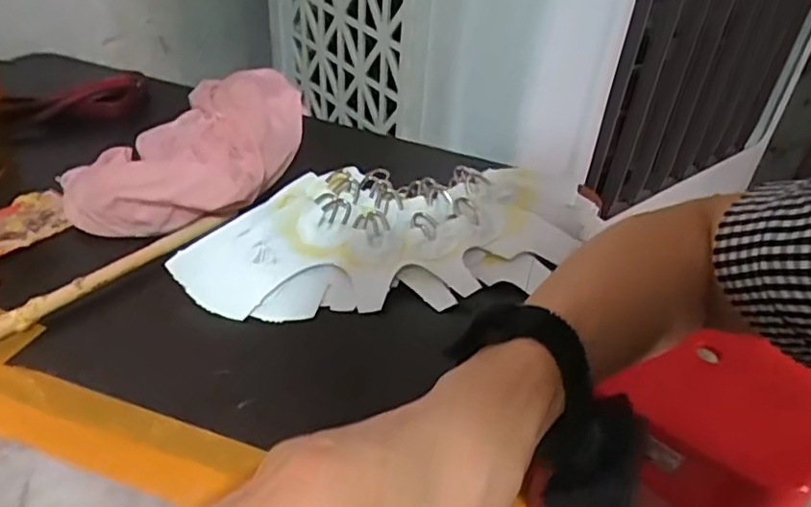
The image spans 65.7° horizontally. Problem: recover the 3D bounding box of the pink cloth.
[{"bbox_3d":[-0.160,-0.089,0.475,0.143,0.043,0.200,7,39,3],"label":"pink cloth"}]

